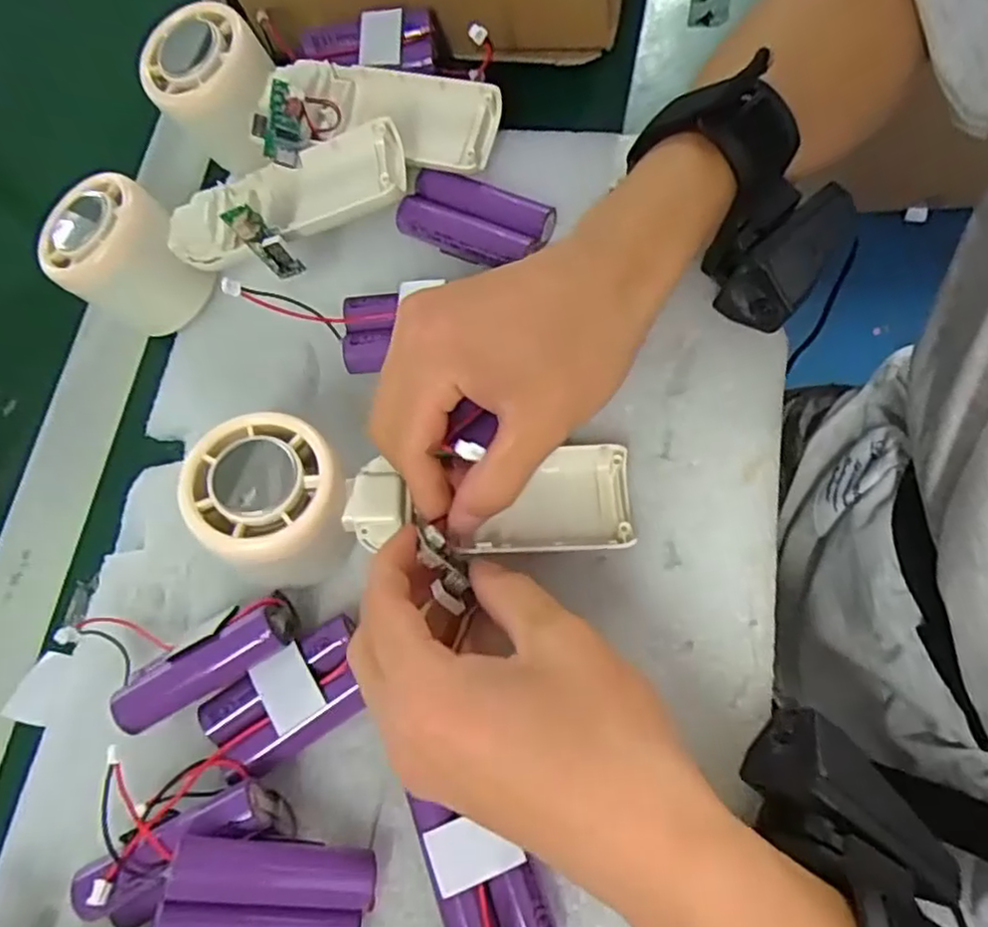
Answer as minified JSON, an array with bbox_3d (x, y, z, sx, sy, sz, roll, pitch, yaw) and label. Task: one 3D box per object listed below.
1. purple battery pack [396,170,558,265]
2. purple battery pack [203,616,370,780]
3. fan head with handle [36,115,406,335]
[{"bbox_3d":[-0.009,-0.110,0.324,0.065,0.021,0.036,26,78,16],"label":"purple battery pack"},{"bbox_3d":[-0.078,0.091,0.269,0.064,0.017,0.035,-33,70,-3],"label":"purple battery pack"},{"bbox_3d":[-0.118,-0.105,0.317,0.158,0.059,0.054,-10,71,6],"label":"fan head with handle"}]

